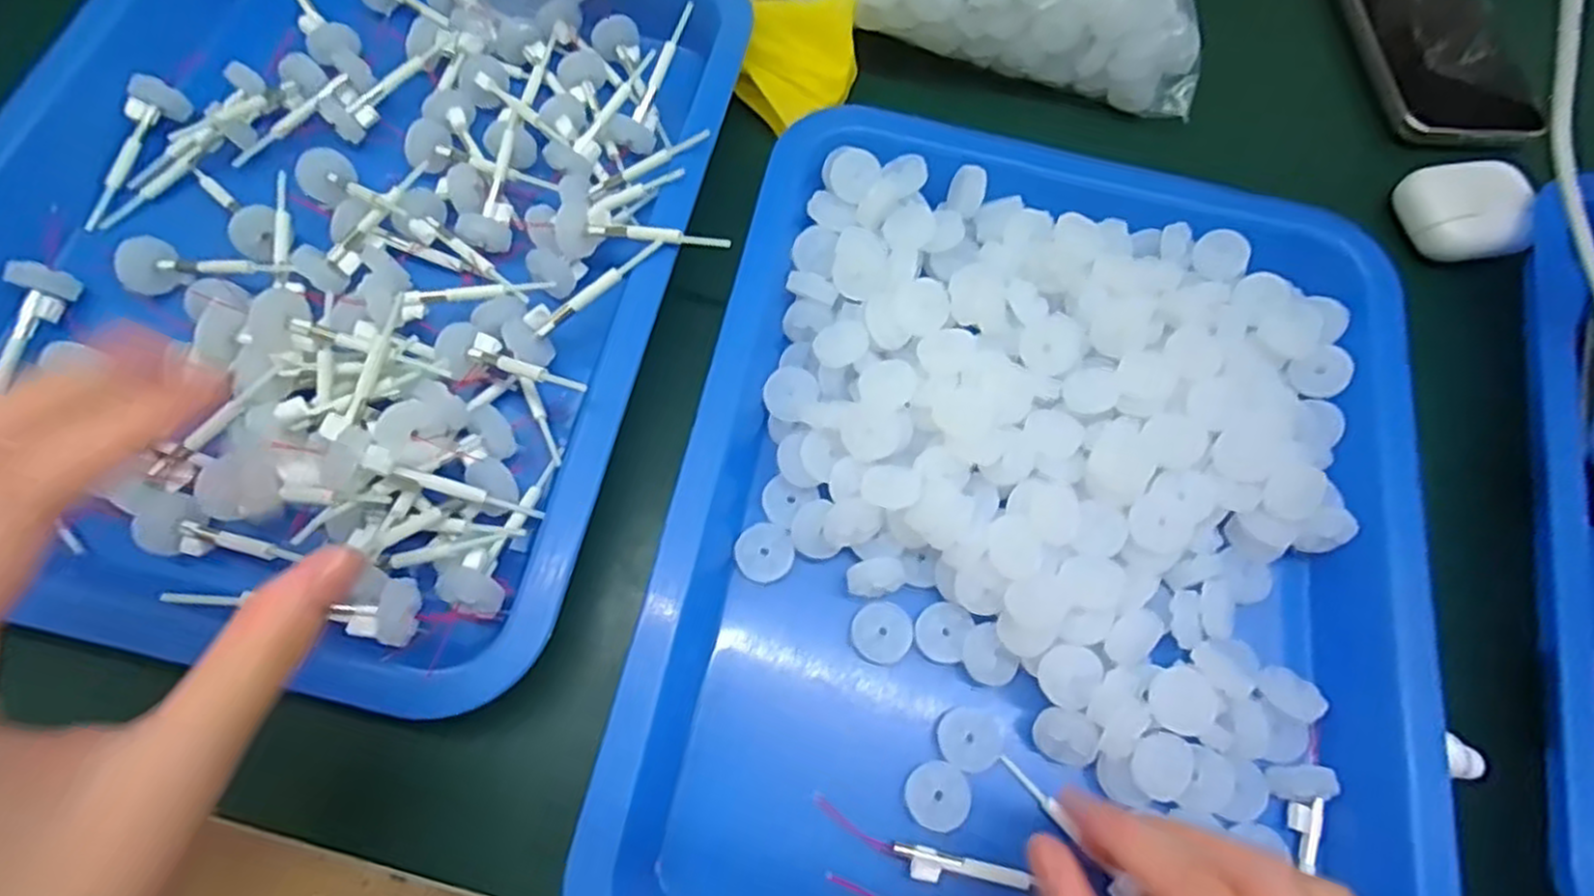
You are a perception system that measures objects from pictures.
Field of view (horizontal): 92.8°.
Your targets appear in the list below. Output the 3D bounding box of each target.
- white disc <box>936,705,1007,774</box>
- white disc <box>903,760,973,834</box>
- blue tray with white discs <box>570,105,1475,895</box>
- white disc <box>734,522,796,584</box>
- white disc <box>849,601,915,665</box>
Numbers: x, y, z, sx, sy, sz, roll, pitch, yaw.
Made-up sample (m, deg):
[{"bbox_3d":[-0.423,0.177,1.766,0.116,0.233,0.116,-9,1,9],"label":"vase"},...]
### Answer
[{"bbox_3d":[0.059,0.099,0.259,0.022,0.005,0.020,2,70,-4],"label":"white disc"},{"bbox_3d":[0.047,0.115,0.250,0.021,0.005,0.021,2,70,-4],"label":"white disc"},{"bbox_3d":[0.093,0.023,0.269,0.264,0.046,0.318,13,70,0],"label":"blue tray with white discs"},{"bbox_3d":[-0.012,0.038,0.275,0.021,0.004,0.021,2,70,-4],"label":"white disc"},{"bbox_3d":[0.030,0.065,0.269,0.021,0.005,0.021,2,70,-4],"label":"white disc"}]

